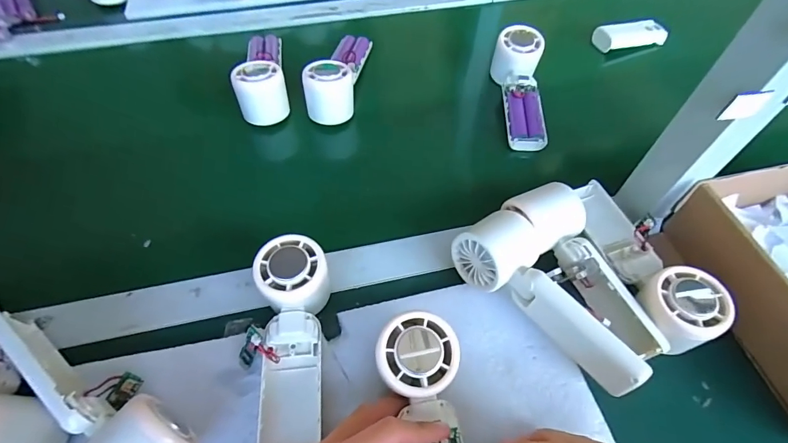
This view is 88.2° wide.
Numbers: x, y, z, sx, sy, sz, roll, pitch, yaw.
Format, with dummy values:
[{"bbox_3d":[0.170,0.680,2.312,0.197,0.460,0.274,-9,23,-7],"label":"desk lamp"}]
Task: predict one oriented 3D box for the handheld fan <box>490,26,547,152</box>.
[{"bbox_3d":[0.153,-0.158,0.500,0.054,0.050,0.167,1,71,-2],"label":"handheld fan"}]

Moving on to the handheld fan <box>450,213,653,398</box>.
[{"bbox_3d":[0.120,0.063,0.322,0.061,0.048,0.158,-29,61,-18],"label":"handheld fan"}]

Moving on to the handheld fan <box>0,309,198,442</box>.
[{"bbox_3d":[-0.210,0.114,0.273,0.173,0.060,0.056,34,62,20],"label":"handheld fan"}]

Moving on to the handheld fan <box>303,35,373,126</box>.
[{"bbox_3d":[-0.068,-0.192,0.508,0.053,0.063,0.162,6,57,4],"label":"handheld fan"}]

